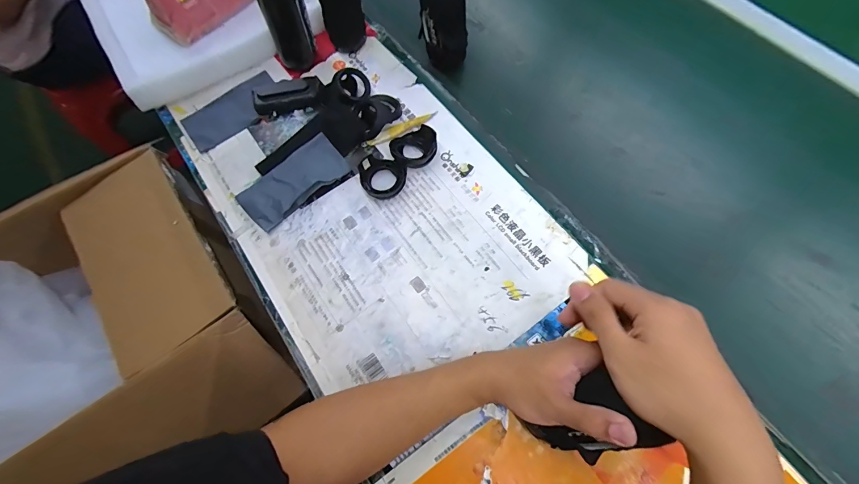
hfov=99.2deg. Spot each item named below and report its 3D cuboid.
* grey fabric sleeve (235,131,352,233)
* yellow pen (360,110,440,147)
[{"bbox_3d":[-0.197,-0.090,0.532,0.154,0.017,0.077,-39,71,-13],"label":"grey fabric sleeve"},{"bbox_3d":[-0.045,-0.177,0.564,0.125,0.008,0.016,-27,69,-8],"label":"yellow pen"}]

